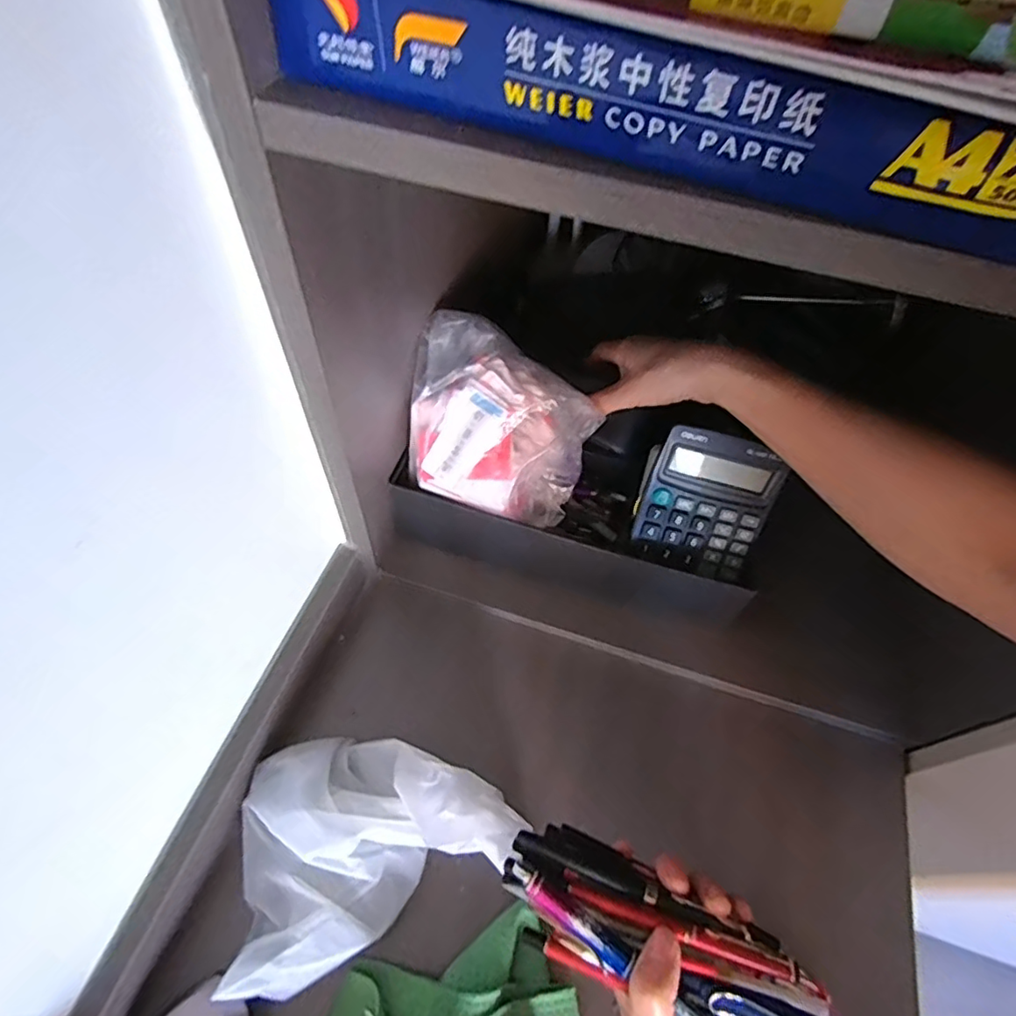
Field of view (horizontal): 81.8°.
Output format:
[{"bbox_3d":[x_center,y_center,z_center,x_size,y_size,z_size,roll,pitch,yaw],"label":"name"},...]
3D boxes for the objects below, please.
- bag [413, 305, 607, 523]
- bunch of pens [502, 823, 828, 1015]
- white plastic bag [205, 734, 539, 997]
[{"bbox_3d":[-0.006,-0.069,0.491,0.170,0.060,0.144,22,96,8],"label":"bag"},{"bbox_3d":[0.081,0.238,0.325,0.175,0.036,0.062,20,57,19],"label":"bunch of pens"},{"bbox_3d":[-0.086,0.223,0.399,0.189,0.063,0.147,-8,57,-9],"label":"white plastic bag"}]

